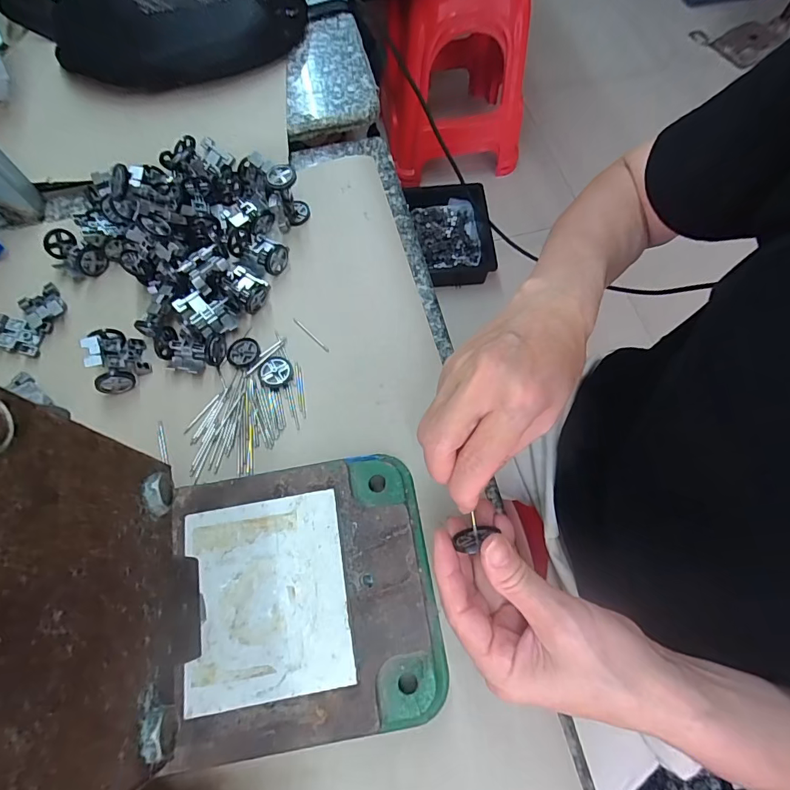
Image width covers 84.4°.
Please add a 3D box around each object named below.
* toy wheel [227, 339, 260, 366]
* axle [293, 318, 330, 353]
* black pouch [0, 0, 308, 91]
[{"bbox_3d":[-0.128,-0.037,0.366,0.026,0.004,0.026,0,67,1],"label":"toy wheel"},{"bbox_3d":[-0.073,-0.052,0.373,0.045,0.004,0.004,43,73,15],"label":"axle"},{"bbox_3d":[-0.277,-0.409,0.467,0.333,0.085,0.141,0,67,1],"label":"black pouch"}]

